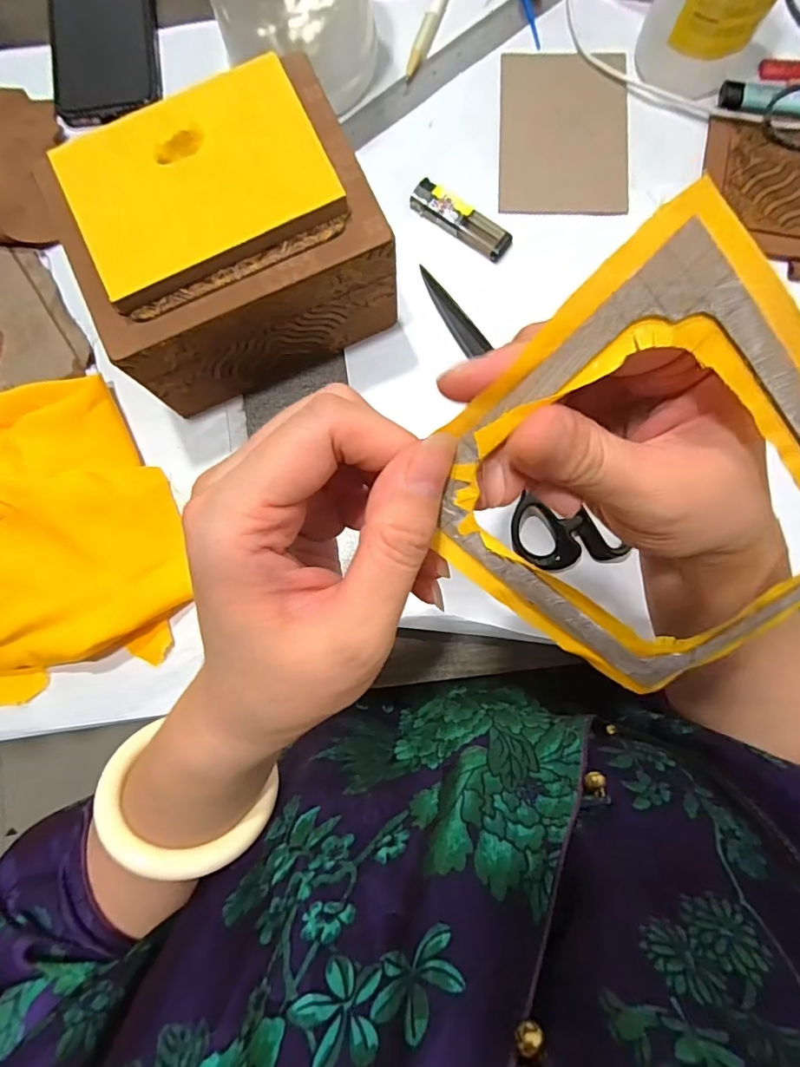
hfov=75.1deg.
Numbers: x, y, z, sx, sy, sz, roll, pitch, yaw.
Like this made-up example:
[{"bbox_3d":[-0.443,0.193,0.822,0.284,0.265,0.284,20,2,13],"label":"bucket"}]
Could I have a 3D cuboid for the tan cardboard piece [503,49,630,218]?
[{"bbox_3d":[0.126,-0.311,0.401,0.095,0.005,0.134,3,83,1],"label":"tan cardboard piece"}]

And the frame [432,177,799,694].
[{"bbox_3d":[0.083,-0.005,0.162,0.142,0.006,0.111,37,114,-24],"label":"frame"}]

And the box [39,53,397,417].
[{"bbox_3d":[-0.105,-0.180,0.339,0.175,0.113,0.137,-22,83,-2],"label":"box"}]

